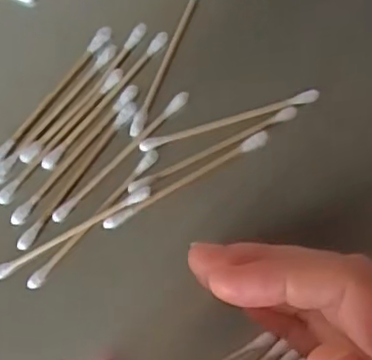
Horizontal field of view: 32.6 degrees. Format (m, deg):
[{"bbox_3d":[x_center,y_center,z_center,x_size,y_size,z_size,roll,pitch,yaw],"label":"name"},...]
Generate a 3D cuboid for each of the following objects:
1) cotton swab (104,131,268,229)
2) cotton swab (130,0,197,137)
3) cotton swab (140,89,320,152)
[{"bbox_3d":[0.000,0.001,0.249,0.071,0.004,0.005,-30,82,4],"label":"cotton swab"},{"bbox_3d":[-0.006,-0.051,0.257,0.005,0.005,0.072,23,88,9],"label":"cotton swab"},{"bbox_3d":[0.017,-0.023,0.253,0.072,0.007,0.005,-16,83,5],"label":"cotton swab"}]

